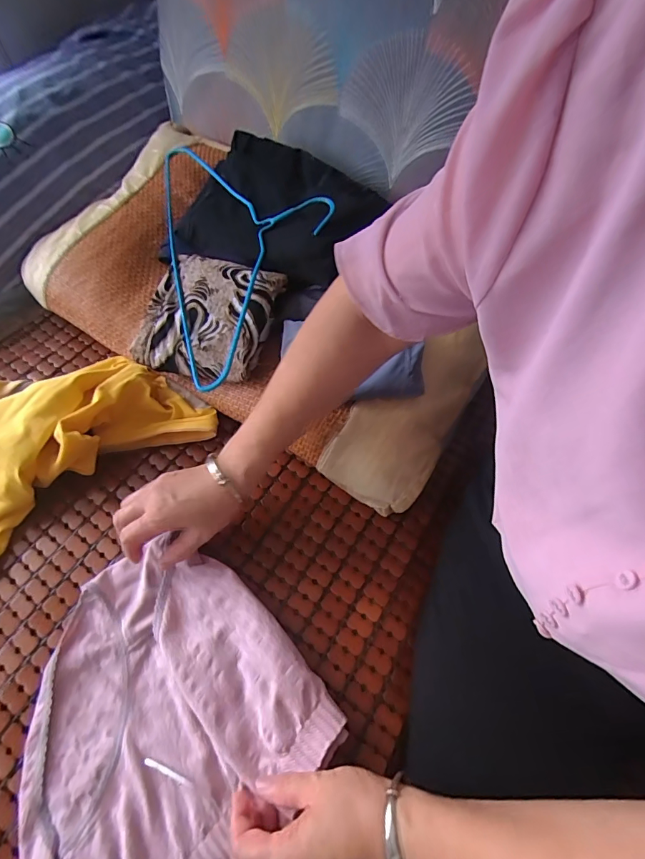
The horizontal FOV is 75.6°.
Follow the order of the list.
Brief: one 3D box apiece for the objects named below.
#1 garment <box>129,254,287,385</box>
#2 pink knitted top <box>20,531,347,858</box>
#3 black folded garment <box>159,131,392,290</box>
[{"bbox_3d":[-0.137,-0.134,0.499,0.143,0.028,0.150,18,81,9],"label":"garment"},{"bbox_3d":[-0.151,0.248,0.363,0.251,0.026,0.257,-39,65,-22],"label":"pink knitted top"},{"bbox_3d":[-0.067,-0.278,0.539,0.274,0.077,0.215,11,59,8],"label":"black folded garment"}]

